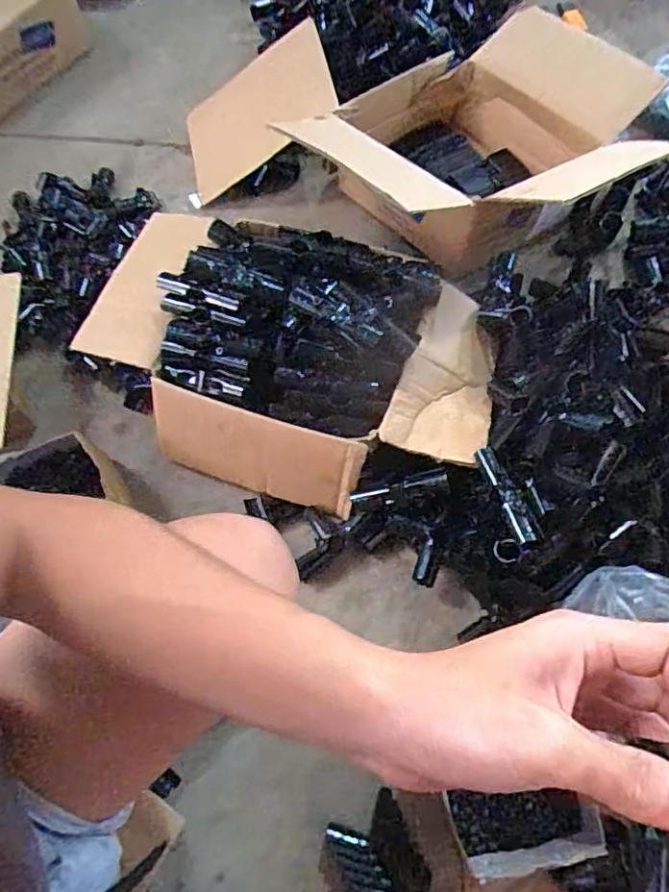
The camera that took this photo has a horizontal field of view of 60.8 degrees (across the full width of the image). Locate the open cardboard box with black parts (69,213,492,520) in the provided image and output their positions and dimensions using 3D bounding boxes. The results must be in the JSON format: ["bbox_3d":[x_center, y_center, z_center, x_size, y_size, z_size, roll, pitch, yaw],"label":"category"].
[{"bbox_3d":[-0.065,-0.120,0.802,0.544,0.182,0.333,12,68,8],"label":"open cardboard box with black parts"}]

